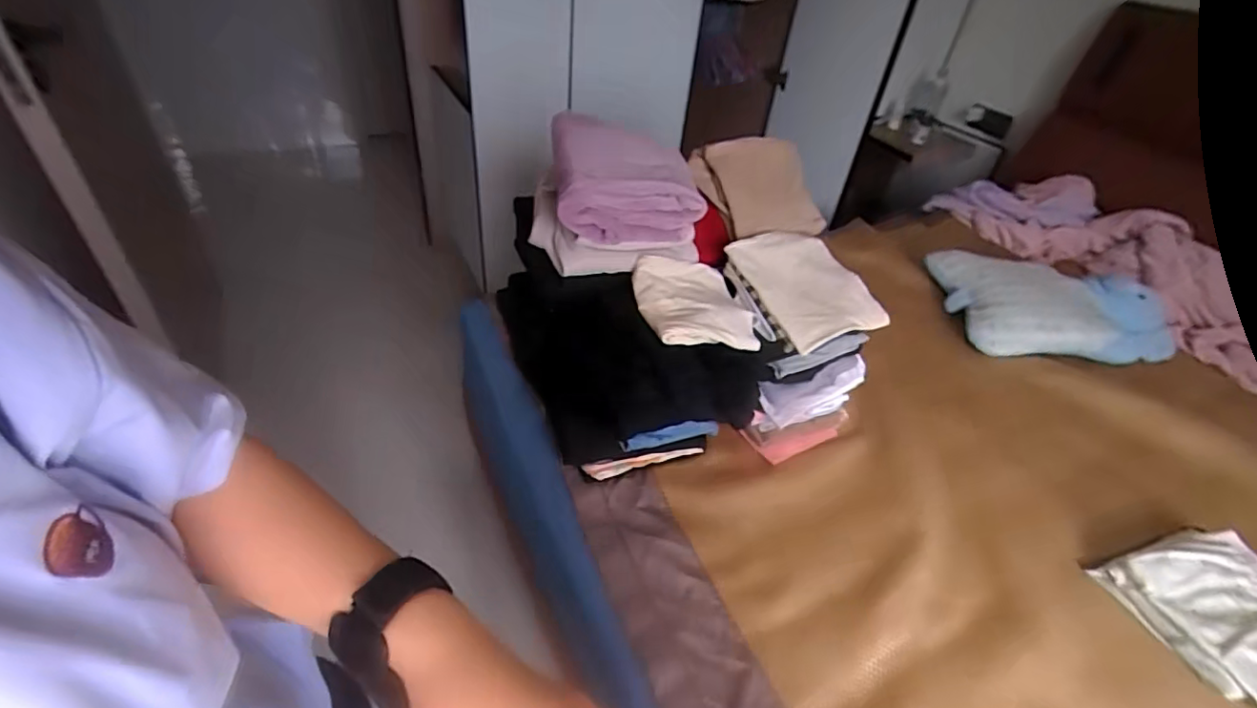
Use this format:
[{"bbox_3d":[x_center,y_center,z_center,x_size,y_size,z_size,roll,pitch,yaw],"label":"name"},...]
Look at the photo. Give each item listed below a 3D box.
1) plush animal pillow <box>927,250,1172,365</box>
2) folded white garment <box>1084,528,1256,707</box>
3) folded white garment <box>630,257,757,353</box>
[{"bbox_3d":[1.043,-0.138,1.390,0.492,0.123,0.332,4,42,-1],"label":"plush animal pillow"},{"bbox_3d":[0.871,0.369,0.834,0.233,0.050,0.221,-14,45,-21],"label":"folded white garment"},{"bbox_3d":[0.109,-0.088,0.948,0.183,0.066,0.180,-7,41,-16],"label":"folded white garment"}]

